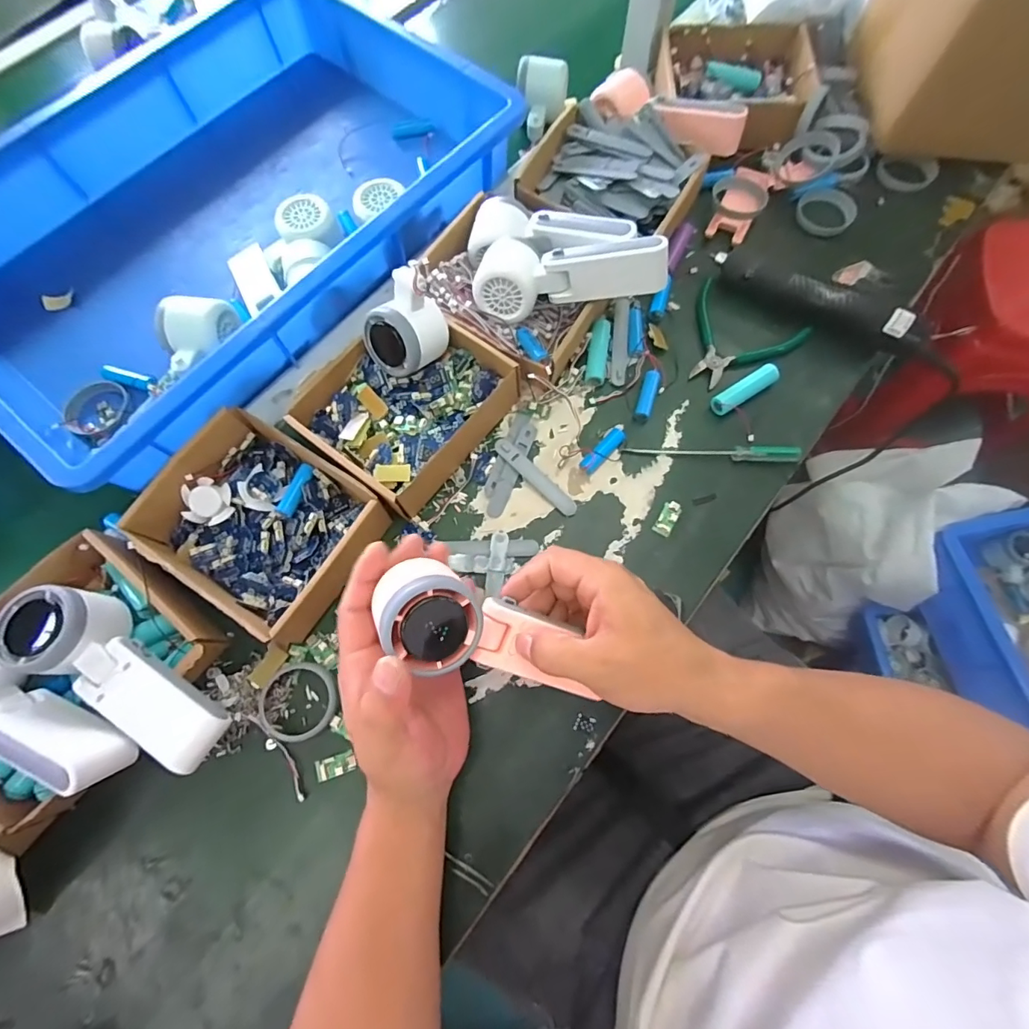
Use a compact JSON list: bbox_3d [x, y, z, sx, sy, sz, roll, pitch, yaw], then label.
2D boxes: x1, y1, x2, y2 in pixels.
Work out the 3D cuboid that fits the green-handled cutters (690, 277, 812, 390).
[{"bbox_3d":[0.211,-0.171,0.463,0.110,0.019,0.102,38,77,12],"label":"green-handled cutters"}]

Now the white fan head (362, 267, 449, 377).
[{"bbox_3d":[-0.096,-0.169,0.411,0.058,0.086,0.054,16,42,24],"label":"white fan head"}]

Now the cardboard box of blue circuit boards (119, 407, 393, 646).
[{"bbox_3d":[-0.215,0.006,0.404,0.171,0.047,0.140,35,76,12],"label":"cardboard box of blue circuit boards"}]

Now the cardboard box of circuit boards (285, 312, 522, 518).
[{"bbox_3d":[-0.099,-0.100,0.431,0.144,0.047,0.165,36,76,12],"label":"cardboard box of circuit boards"}]

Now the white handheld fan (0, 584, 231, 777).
[{"bbox_3d":[-0.277,0.111,0.333,0.172,0.046,0.056,30,75,10],"label":"white handheld fan"}]

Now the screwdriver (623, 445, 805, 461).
[{"bbox_3d":[0.179,-0.056,0.431,0.155,0.015,0.014,3,72,2],"label":"screwdriver"}]

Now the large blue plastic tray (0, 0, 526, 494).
[{"bbox_3d":[-0.307,-0.323,0.499,0.371,0.085,0.552,40,77,13],"label":"large blue plastic tray"}]

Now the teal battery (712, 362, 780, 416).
[{"bbox_3d":[0.217,-0.117,0.447,0.065,0.021,0.021,-32,74,-9],"label":"teal battery"}]

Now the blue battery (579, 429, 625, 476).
[{"bbox_3d":[0.081,-0.058,0.429,0.015,0.016,0.050,41,77,13],"label":"blue battery"}]

